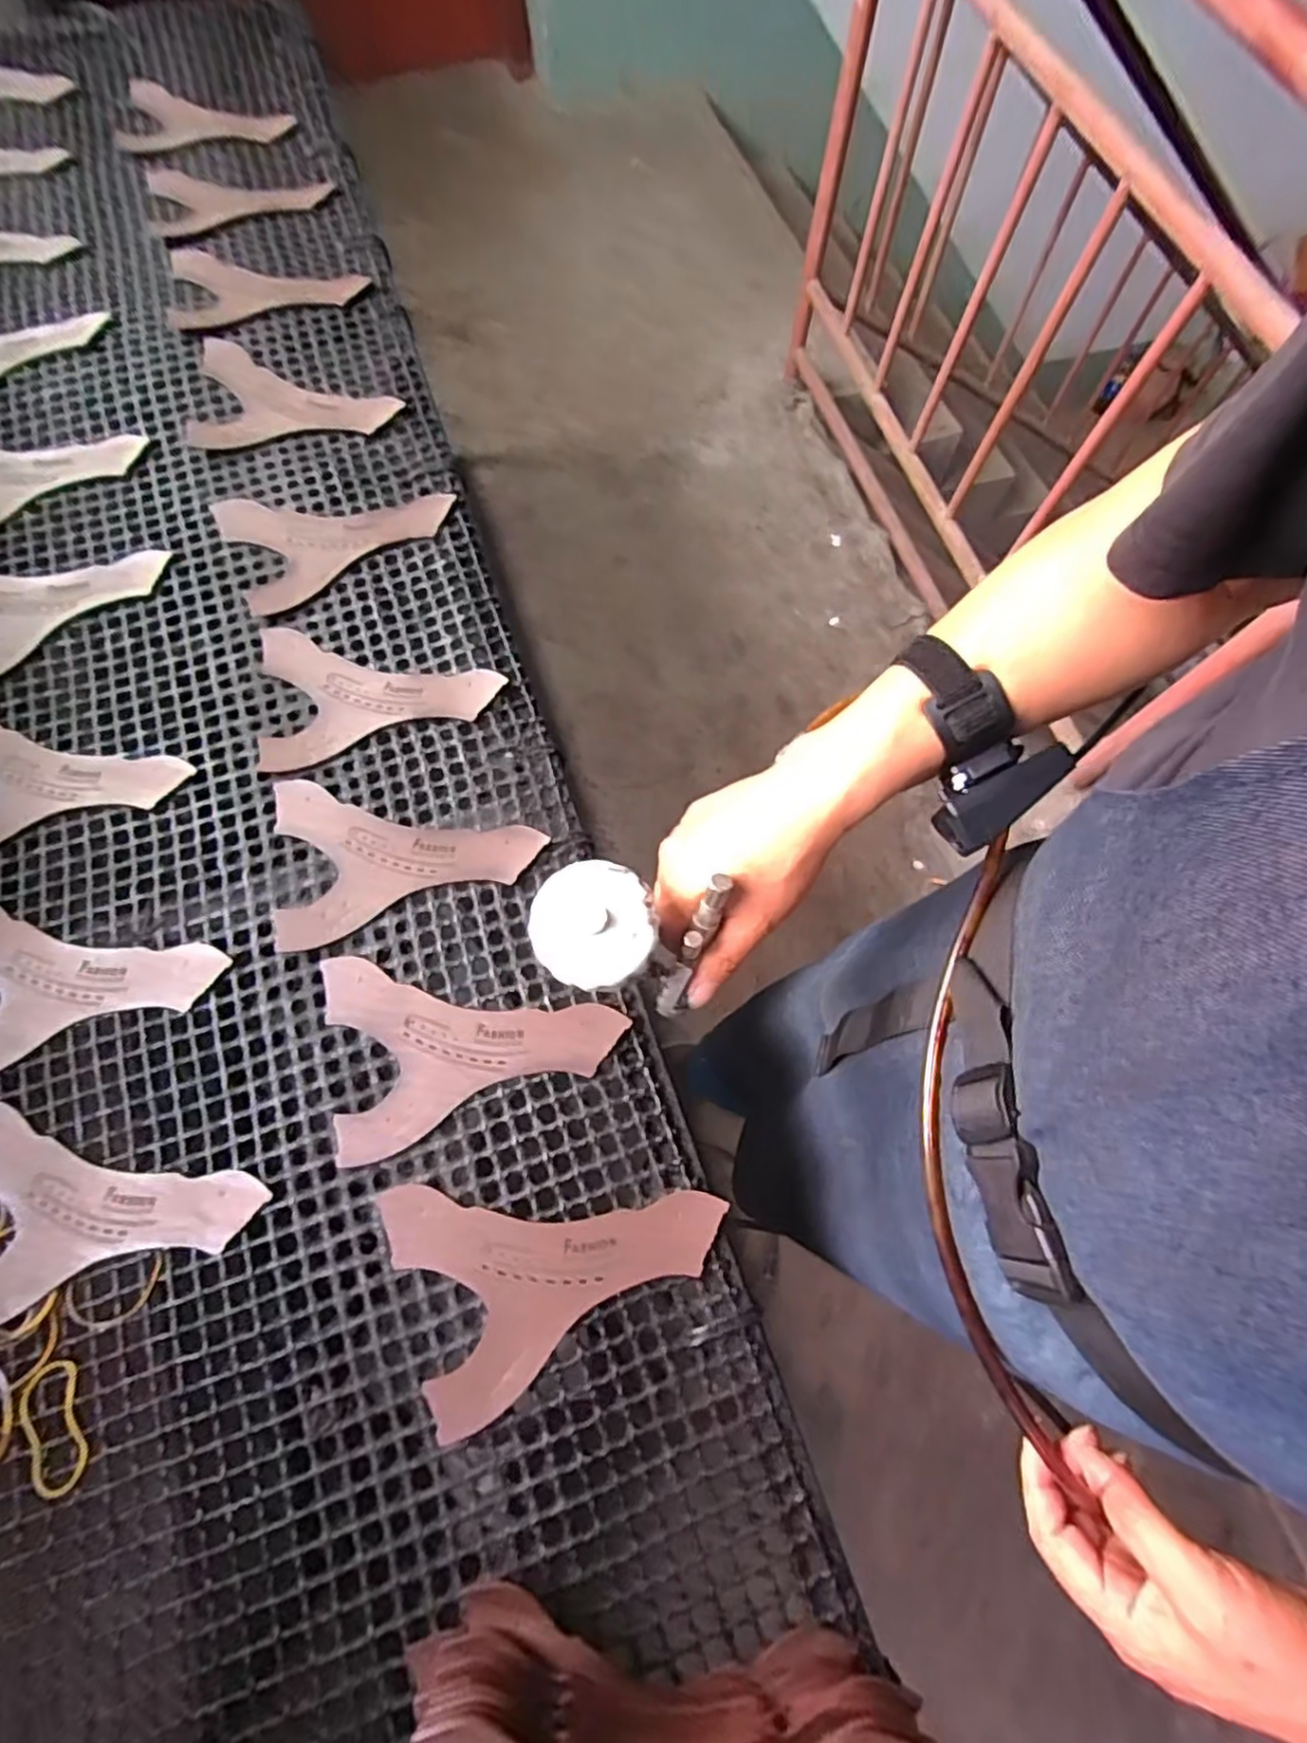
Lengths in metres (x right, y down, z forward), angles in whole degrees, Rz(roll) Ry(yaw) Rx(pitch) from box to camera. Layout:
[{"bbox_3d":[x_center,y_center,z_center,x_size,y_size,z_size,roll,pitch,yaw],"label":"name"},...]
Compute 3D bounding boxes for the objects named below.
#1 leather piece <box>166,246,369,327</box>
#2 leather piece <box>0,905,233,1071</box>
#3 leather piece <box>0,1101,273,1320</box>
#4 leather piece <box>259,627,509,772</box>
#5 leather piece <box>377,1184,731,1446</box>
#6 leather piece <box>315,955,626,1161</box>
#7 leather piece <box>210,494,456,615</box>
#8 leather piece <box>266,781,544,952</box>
[{"bbox_3d":[-0.431,-0.663,0.790,0.206,0.011,0.123,-9,70,-4],"label":"leather piece"},{"bbox_3d":[-0.442,0.073,0.543,0.213,0.009,0.143,-10,70,-4],"label":"leather piece"},{"bbox_3d":[-0.383,0.221,0.491,0.211,0.006,0.141,-9,66,-5],"label":"leather piece"},{"bbox_3d":[-0.244,-0.168,0.629,0.208,0.009,0.140,-8,73,-1],"label":"leather piece"},{"bbox_3d":[-0.064,0.250,0.478,0.209,0.009,0.144,-23,72,-9],"label":"leather piece"},{"bbox_3d":[-0.133,0.116,0.522,0.208,0.006,0.140,-13,74,-3],"label":"leather piece"},{"bbox_3d":[-0.312,-0.345,0.691,0.210,0.007,0.139,-26,77,-6],"label":"leather piece"},{"bbox_3d":[-0.200,-0.021,0.575,0.208,0.009,0.142,-8,71,-5],"label":"leather piece"}]

